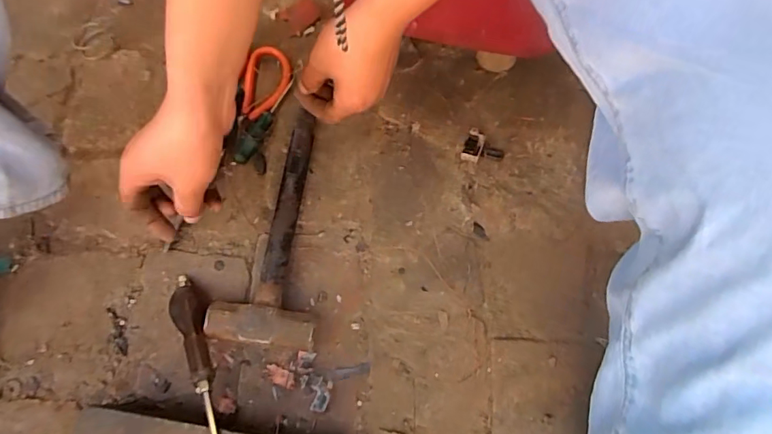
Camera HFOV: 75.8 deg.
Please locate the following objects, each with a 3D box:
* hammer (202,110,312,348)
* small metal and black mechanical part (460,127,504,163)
[{"bbox_3d":[-0.106,0.006,0.507,0.100,0.040,0.245,6,69,1],"label":"hammer"},{"bbox_3d":[0.112,-0.078,0.565,0.046,0.008,0.039,22,71,8],"label":"small metal and black mechanical part"}]

